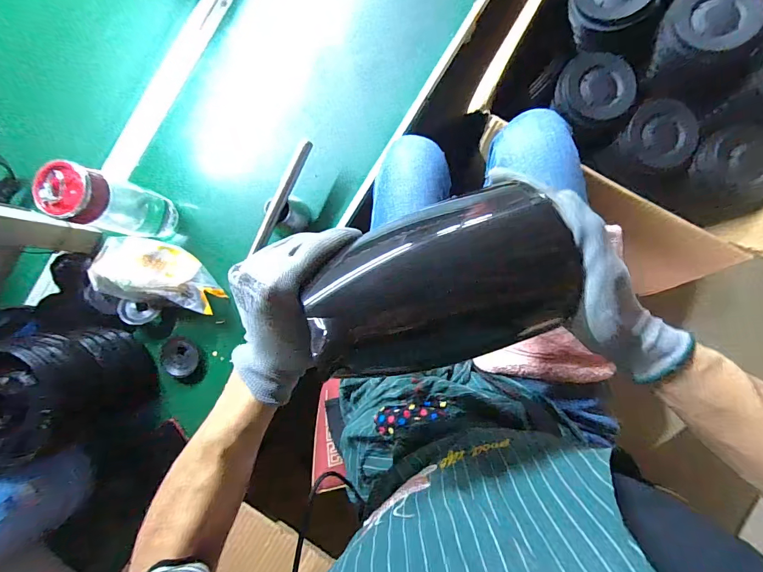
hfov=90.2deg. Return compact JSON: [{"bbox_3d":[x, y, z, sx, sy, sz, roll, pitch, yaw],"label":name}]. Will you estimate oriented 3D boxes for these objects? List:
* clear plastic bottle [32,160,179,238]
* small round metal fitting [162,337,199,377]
[{"bbox_3d":[-0.346,-0.106,0.491,0.058,0.163,0.062,23,92,6],"label":"clear plastic bottle"},{"bbox_3d":[-0.309,0.106,0.578,0.050,0.018,0.057,7,90,6],"label":"small round metal fitting"}]

